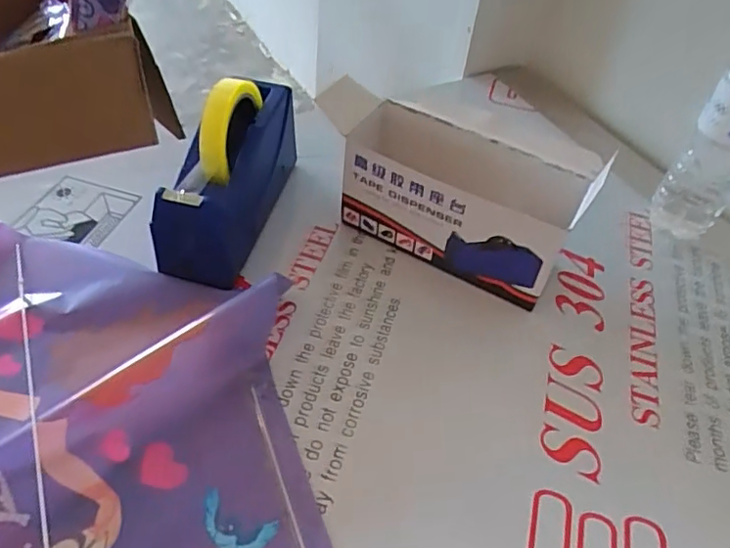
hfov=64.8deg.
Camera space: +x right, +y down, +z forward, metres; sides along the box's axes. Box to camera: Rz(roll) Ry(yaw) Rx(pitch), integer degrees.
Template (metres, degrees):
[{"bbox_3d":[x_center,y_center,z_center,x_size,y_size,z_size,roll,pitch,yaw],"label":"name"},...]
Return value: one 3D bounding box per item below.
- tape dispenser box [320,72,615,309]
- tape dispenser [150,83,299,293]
[{"bbox_3d":[0.074,-0.075,0.535,0.241,0.127,0.083,27,51,18],"label":"tape dispenser box"},{"bbox_3d":[-0.126,-0.098,0.541,0.073,0.131,0.202,15,49,8],"label":"tape dispenser"}]

